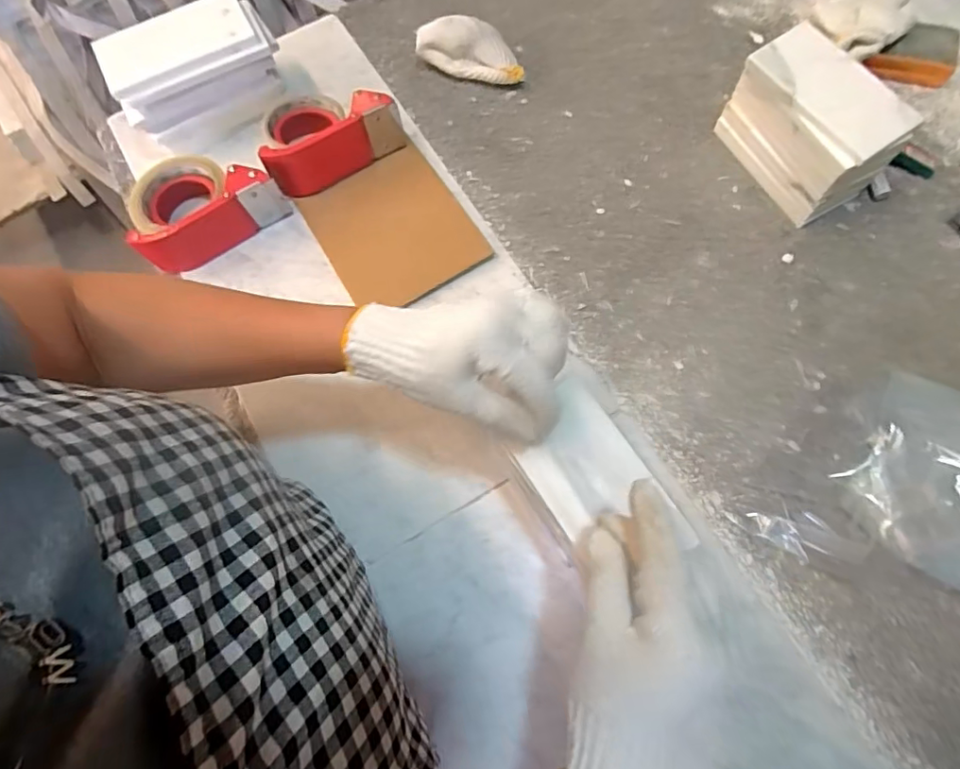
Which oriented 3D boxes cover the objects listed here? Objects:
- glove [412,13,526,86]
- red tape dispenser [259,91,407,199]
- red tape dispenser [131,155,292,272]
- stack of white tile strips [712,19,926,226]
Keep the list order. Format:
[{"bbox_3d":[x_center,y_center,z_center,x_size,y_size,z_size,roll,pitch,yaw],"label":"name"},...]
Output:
[{"bbox_3d":[-0.011,-0.390,0.616,0.132,0.046,0.054,20,73,8],"label":"glove"},{"bbox_3d":[-0.162,-0.274,0.568,0.151,0.067,0.089,-28,73,-8],"label":"red tape dispenser"},{"bbox_3d":[-0.293,-0.189,0.544,0.145,0.059,0.109,-39,75,-11],"label":"red tape dispenser"},{"bbox_3d":[0.330,-0.260,0.531,0.084,0.103,0.153,-29,73,-8],"label":"stack of white tile strips"}]

